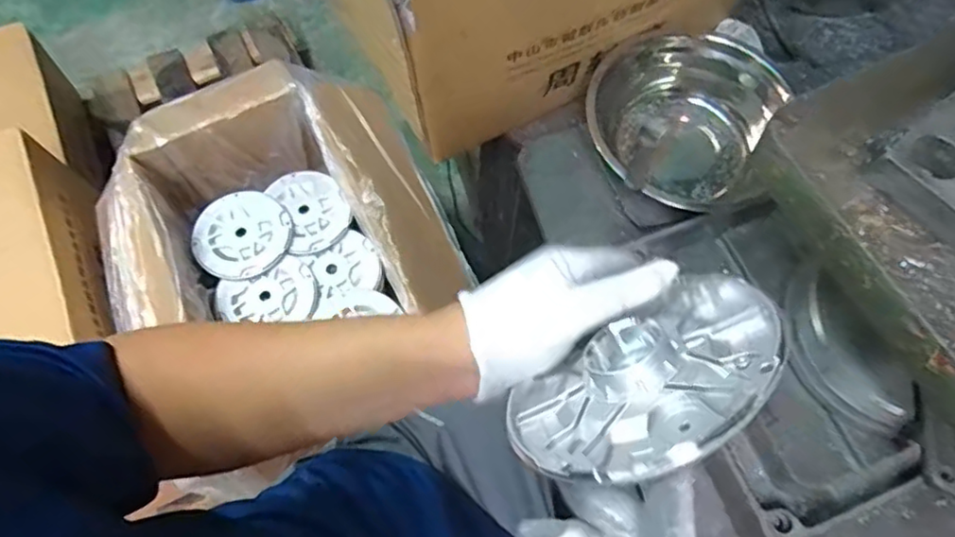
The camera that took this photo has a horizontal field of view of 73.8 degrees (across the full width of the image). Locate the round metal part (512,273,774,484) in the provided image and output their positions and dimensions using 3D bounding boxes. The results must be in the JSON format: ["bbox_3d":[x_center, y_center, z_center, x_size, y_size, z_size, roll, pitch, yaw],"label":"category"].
[{"bbox_3d":[0.079,0.051,0.299,0.135,0.108,0.019,-33,112,-2],"label":"round metal part"}]

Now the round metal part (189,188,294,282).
[{"bbox_3d":[-0.341,-0.053,0.920,0.134,0.024,0.137,0,67,0],"label":"round metal part"}]

